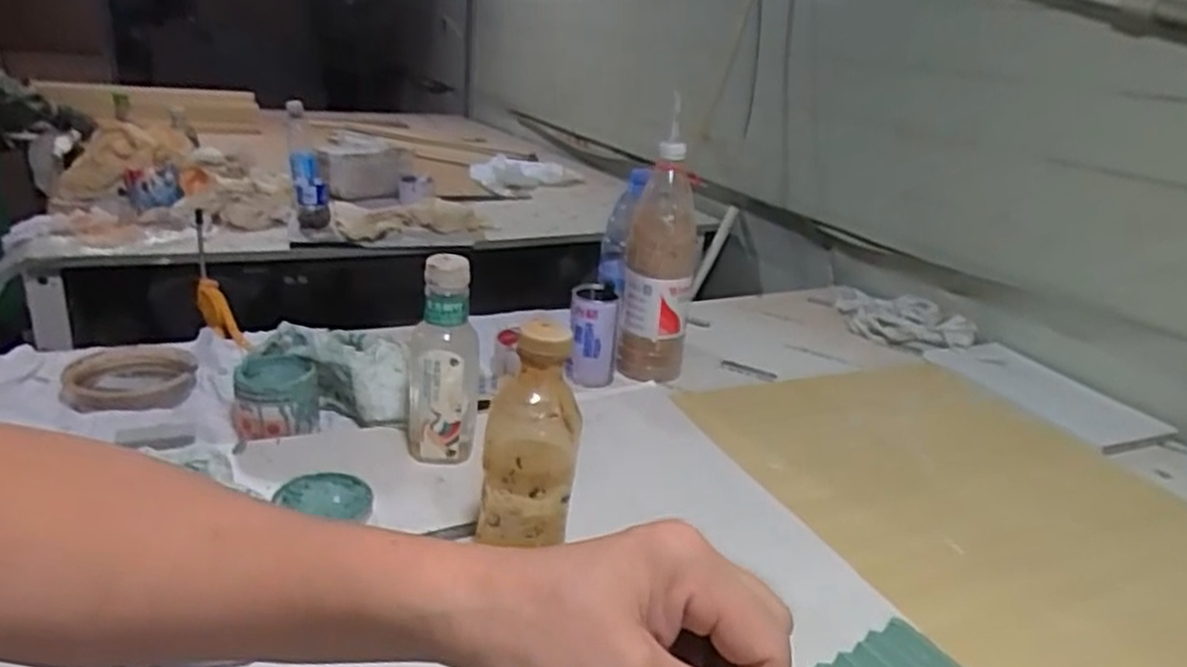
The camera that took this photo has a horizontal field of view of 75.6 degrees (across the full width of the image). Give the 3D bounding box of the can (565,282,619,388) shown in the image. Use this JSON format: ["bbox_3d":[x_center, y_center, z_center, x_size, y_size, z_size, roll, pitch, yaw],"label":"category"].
[{"bbox_3d":[-0.001,0.007,0.986,0.060,0.129,0.059,4,22,-2],"label":"can"}]

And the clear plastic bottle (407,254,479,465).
[{"bbox_3d":[-0.145,0.031,0.741,0.067,0.208,0.060,-1,23,-14],"label":"clear plastic bottle"}]

